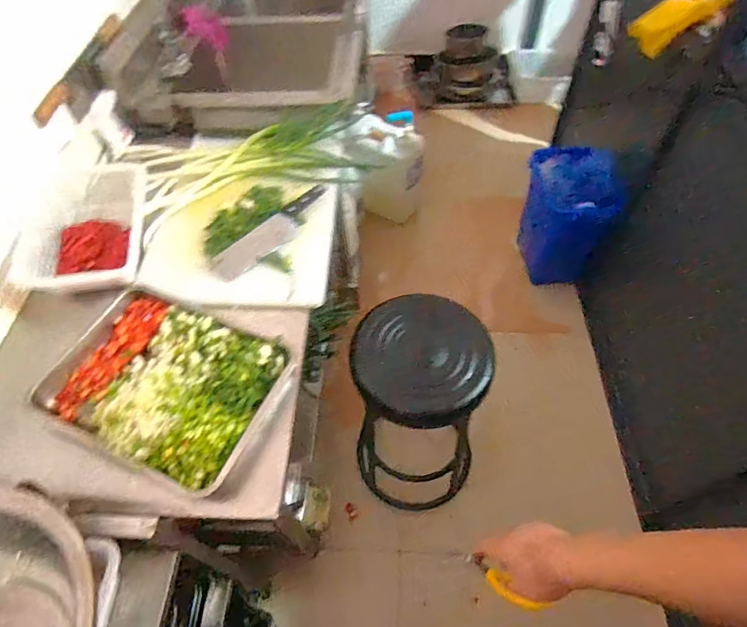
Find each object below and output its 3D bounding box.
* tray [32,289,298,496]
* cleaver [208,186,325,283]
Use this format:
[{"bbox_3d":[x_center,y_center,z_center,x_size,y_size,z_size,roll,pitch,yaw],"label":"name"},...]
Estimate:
[{"bbox_3d":[-0.361,0.114,0.779,0.392,0.063,0.284,19,57,15],"label":"tray"},{"bbox_3d":[-0.207,-0.182,0.990,0.074,0.015,0.324,35,62,24],"label":"cleaver"}]

